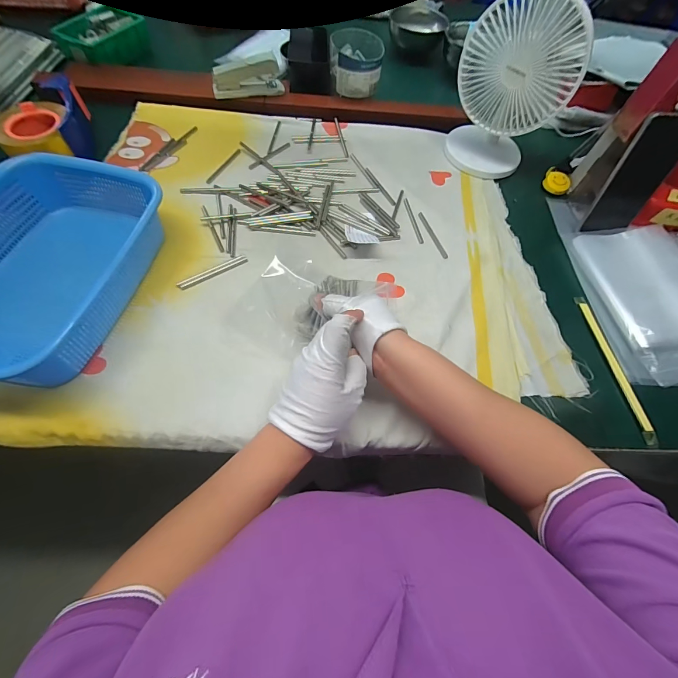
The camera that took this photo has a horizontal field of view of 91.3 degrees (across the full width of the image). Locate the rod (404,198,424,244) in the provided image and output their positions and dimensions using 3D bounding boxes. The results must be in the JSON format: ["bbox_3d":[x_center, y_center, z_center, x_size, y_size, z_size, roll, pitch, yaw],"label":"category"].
[{"bbox_3d":[0.116,-0.187,0.518,0.008,0.004,0.096,-8,64,-7],"label":"rod"}]

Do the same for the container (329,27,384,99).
[{"bbox_3d":[0.032,-0.509,0.622,0.097,0.071,0.107,10,62,-1],"label":"container"}]

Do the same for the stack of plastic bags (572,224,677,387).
[{"bbox_3d":[0.456,-0.054,0.463,0.169,0.035,0.242,-2,63,-8],"label":"stack of plastic bags"}]

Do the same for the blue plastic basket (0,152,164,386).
[{"bbox_3d":[-0.332,-0.086,0.374,0.192,0.091,0.269,14,62,1],"label":"blue plastic basket"}]

